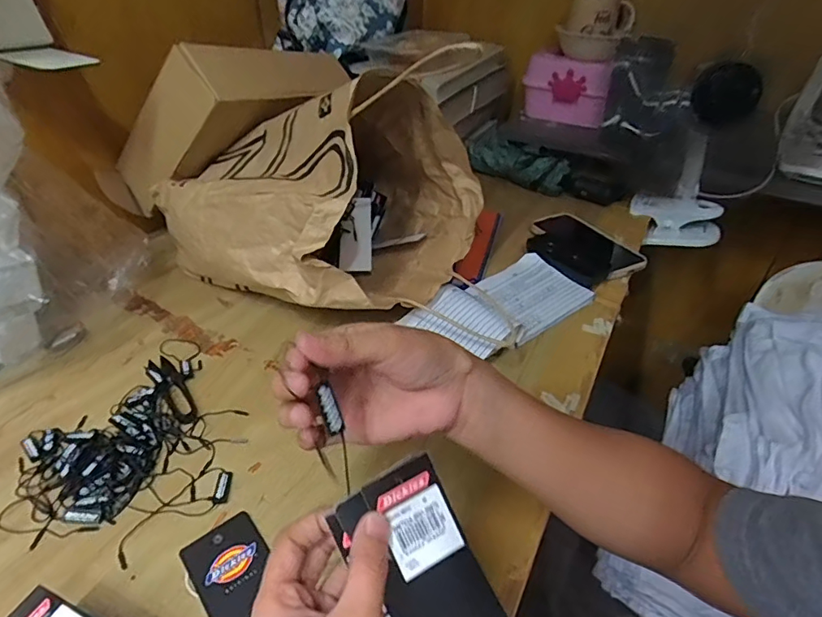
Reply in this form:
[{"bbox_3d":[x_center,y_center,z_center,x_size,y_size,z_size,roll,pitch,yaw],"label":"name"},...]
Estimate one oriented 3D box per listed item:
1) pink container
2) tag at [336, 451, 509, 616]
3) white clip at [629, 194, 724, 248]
[{"bbox_3d":[0.275,-0.387,0.886,0.153,0.108,0.045,20,41,21],"label":"pink container"},{"bbox_3d":[0.009,0.131,0.246,0.050,0.004,0.106,-27,86,-18],"label":"tag"},{"bbox_3d":[0.419,-0.138,0.797,0.131,0.074,0.039,9,9,12],"label":"white clip"}]

